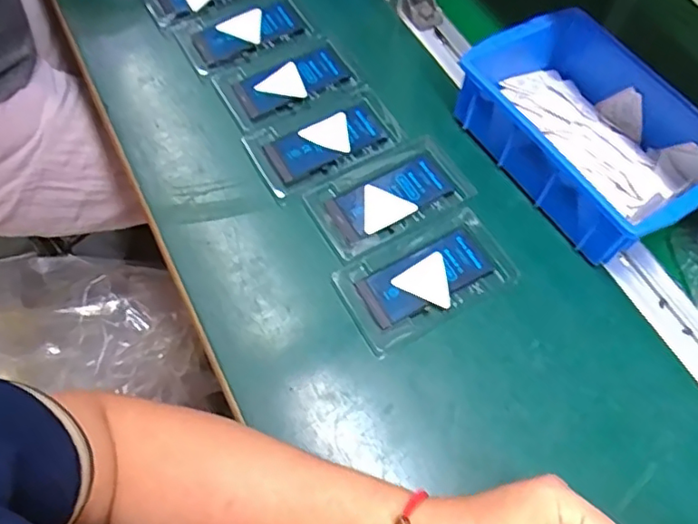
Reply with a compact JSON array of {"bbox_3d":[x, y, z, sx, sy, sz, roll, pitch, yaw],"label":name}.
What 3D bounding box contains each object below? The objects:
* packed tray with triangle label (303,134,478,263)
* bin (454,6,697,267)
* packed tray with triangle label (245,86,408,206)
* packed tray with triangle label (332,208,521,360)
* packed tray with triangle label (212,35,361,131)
[{"bbox_3d":[0.034,-0.056,0.491,0.127,0.005,0.074,-28,66,-16],"label":"packed tray with triangle label"},{"bbox_3d":[0.198,-0.107,0.491,0.136,0.064,0.200,-29,66,-16],"label":"bin"},{"bbox_3d":[-0.022,-0.107,0.516,0.129,0.008,0.074,-29,67,-17],"label":"packed tray with triangle label"},{"bbox_3d":[0.059,0.011,0.454,0.128,0.007,0.075,-26,66,-15],"label":"packed tray with triangle label"},{"bbox_3d":[-0.054,-0.168,0.548,0.125,0.010,0.071,-24,65,-14],"label":"packed tray with triangle label"}]

